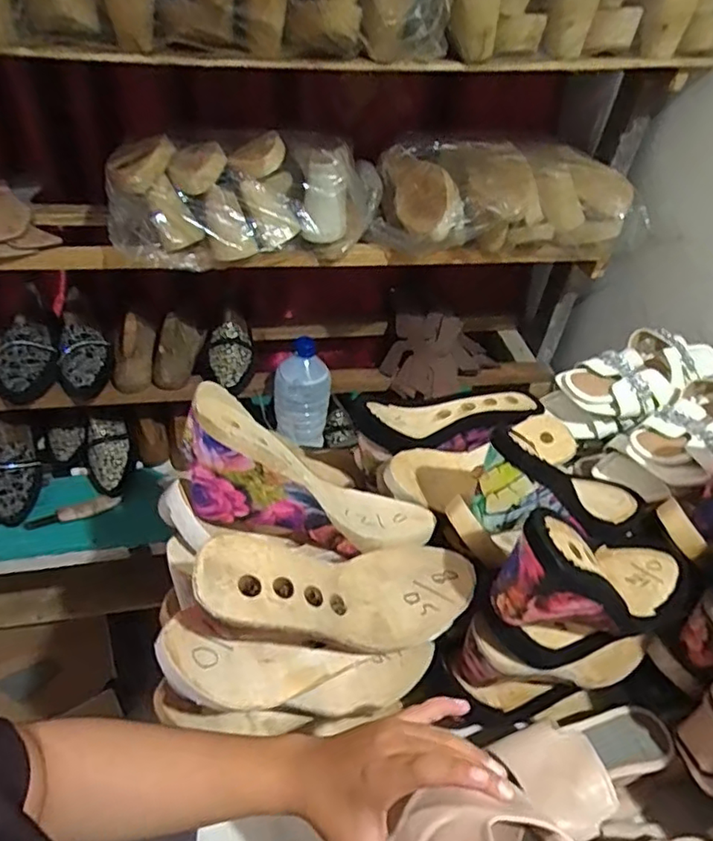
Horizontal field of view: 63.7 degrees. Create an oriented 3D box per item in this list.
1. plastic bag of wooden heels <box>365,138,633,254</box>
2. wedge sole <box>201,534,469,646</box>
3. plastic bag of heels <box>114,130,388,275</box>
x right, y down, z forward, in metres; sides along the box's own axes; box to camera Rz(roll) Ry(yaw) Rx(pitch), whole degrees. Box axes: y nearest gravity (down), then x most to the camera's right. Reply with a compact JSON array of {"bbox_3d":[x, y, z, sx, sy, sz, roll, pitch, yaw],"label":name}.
[{"bbox_3d":[0.201,-0.325,0.841,0.358,0.113,0.208,-11,44,-20],"label":"plastic bag of wooden heels"},{"bbox_3d":[-0.010,0.124,0.436,0.231,0.055,0.075,14,32,-36],"label":"wedge sole"},{"bbox_3d":[-0.137,-0.303,0.765,0.358,0.131,0.151,-7,43,-17],"label":"plastic bag of heels"}]

